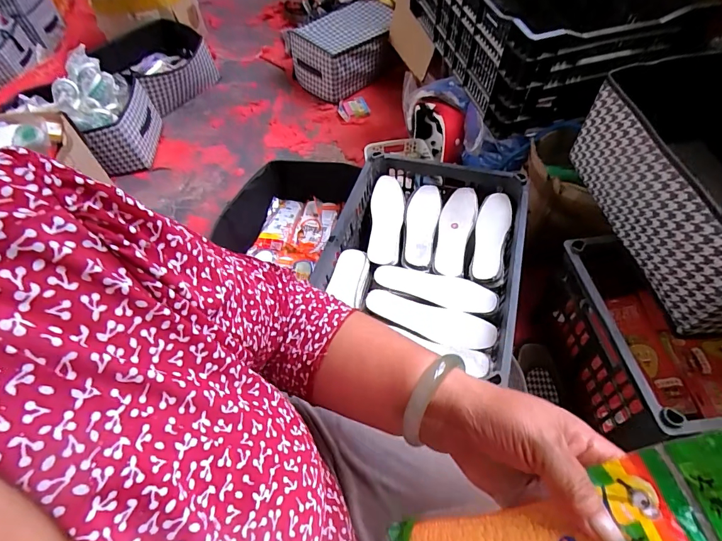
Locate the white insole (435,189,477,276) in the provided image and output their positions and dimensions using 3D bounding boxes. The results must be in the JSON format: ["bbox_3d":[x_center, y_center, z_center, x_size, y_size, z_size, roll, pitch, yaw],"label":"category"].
[{"bbox_3d":[0.190,-0.083,0.816,0.066,0.037,0.219,16,52,10],"label":"white insole"}]

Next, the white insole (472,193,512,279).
[{"bbox_3d":[0.259,-0.073,0.796,0.061,0.028,0.212,16,52,10],"label":"white insole"}]

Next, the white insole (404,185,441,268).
[{"bbox_3d":[0.125,-0.103,0.834,0.067,0.019,0.222,12,52,7],"label":"white insole"}]

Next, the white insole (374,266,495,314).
[{"bbox_3d":[0.132,0.031,0.737,0.217,0.012,0.072,8,50,13],"label":"white insole"}]

